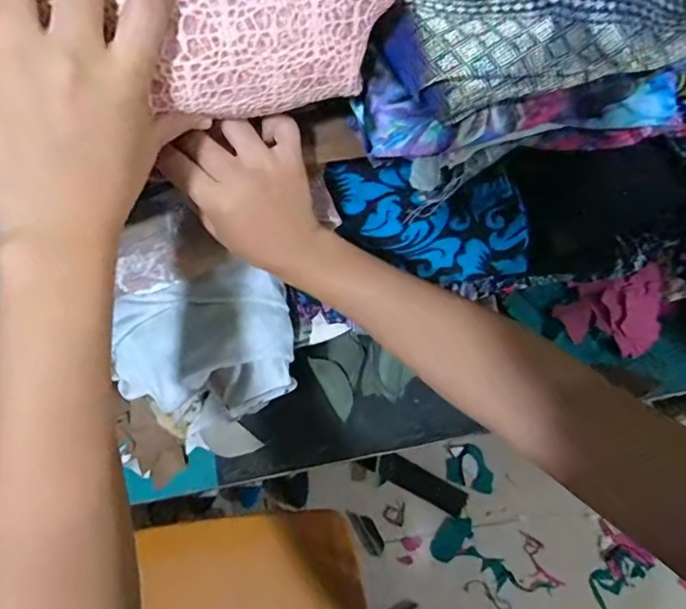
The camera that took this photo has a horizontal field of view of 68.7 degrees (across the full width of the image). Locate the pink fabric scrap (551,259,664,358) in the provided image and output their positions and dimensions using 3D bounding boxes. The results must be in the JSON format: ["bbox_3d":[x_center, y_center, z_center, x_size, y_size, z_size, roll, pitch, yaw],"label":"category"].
[{"bbox_3d":[0.448,0.018,0.825,0.183,0.053,0.126,-6,60,-4],"label":"pink fabric scrap"}]

